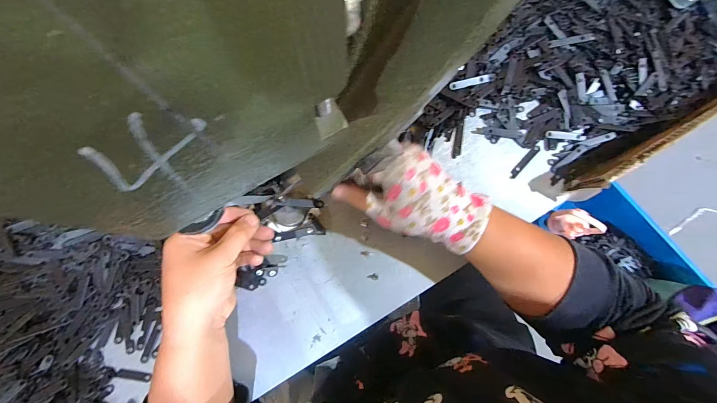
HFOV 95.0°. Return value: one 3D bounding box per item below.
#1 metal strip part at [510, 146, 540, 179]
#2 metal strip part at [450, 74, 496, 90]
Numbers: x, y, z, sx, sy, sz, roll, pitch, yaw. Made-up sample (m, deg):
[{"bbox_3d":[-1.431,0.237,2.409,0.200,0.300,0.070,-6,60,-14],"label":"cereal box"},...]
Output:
[{"bbox_3d":[0.201,-0.048,0.396,0.009,0.004,0.054,44,81,7],"label":"metal strip part"},{"bbox_3d":[0.138,-0.145,0.397,0.058,0.004,0.011,-16,80,-4],"label":"metal strip part"}]

